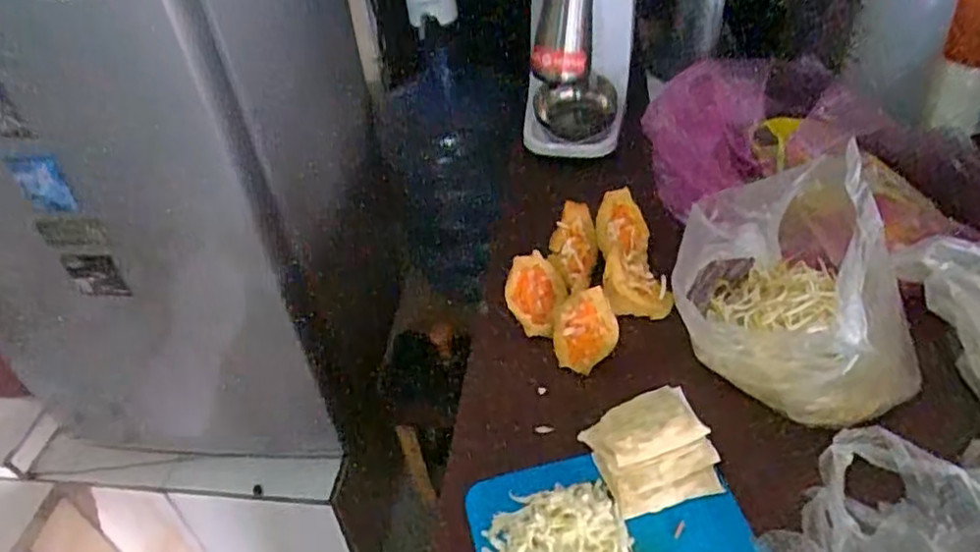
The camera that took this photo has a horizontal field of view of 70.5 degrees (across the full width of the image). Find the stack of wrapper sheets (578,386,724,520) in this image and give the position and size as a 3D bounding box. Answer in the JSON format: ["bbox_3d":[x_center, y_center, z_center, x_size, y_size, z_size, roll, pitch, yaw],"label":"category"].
[{"bbox_3d":[0.118,0.126,0.516,0.083,0.055,0.078,-13,43,-8],"label":"stack of wrapper sheets"}]

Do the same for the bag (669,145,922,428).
[{"bbox_3d":[0.233,0.007,0.536,0.158,0.154,0.155,-9,43,-3],"label":"bag"}]

